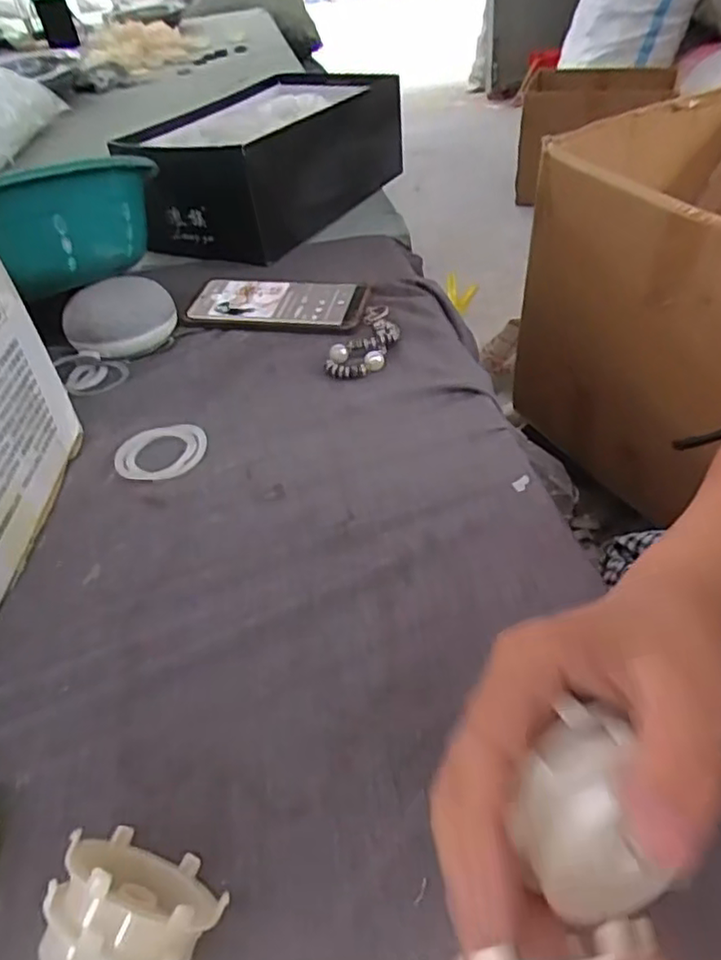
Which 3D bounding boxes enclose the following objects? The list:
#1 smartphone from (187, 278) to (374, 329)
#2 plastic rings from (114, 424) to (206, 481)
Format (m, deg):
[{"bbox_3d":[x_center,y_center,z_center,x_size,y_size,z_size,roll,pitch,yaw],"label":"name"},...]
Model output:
[{"bbox_3d":[-0.080,-0.168,0.621,0.167,0.016,0.066,3,42,11],"label":"smartphone"},{"bbox_3d":[-0.146,-0.022,0.477,0.065,0.005,0.065,-3,42,3],"label":"plastic rings"}]

